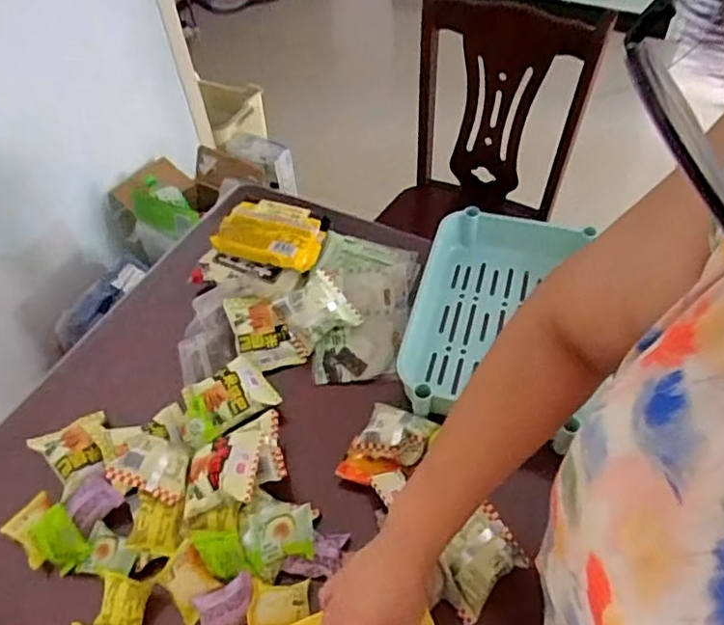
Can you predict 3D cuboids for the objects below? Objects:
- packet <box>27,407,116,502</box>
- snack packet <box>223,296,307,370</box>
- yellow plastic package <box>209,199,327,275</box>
[{"bbox_3d":[-0.359,0.170,0.771,0.087,0.023,0.091,-32,54,-23],"label":"packet"},{"bbox_3d":[-0.146,0.014,0.878,0.081,0.029,0.087,-20,85,-3],"label":"snack packet"},{"bbox_3d":[-0.135,-0.121,0.946,0.154,0.045,0.119,12,50,14],"label":"yellow plastic package"}]

